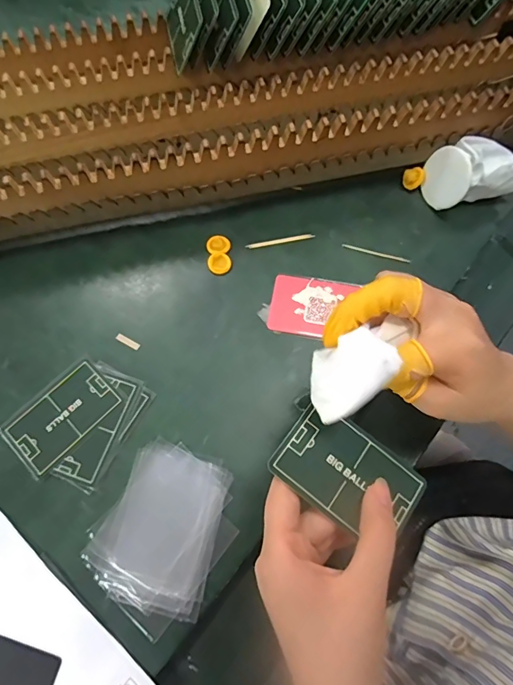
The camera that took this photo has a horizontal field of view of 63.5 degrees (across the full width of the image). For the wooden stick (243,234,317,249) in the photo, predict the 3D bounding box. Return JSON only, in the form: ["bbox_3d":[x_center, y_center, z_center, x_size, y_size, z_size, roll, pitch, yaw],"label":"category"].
[{"bbox_3d":[0.023,-0.094,0.383,0.064,0.004,0.005,-10,70,-4],"label":"wooden stick"}]

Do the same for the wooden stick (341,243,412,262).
[{"bbox_3d":[0.110,-0.082,0.381,0.063,0.004,0.004,16,71,6],"label":"wooden stick"}]

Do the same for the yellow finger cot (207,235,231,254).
[{"bbox_3d":[-0.035,-0.091,0.380,0.021,0.004,0.019,3,70,1],"label":"yellow finger cot"}]

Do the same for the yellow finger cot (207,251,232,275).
[{"bbox_3d":[-0.034,-0.072,0.375,0.020,0.004,0.021,-11,70,-4],"label":"yellow finger cot"}]

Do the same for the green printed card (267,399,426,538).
[{"bbox_3d":[0.054,0.077,0.243,0.083,0.004,0.052,38,72,2],"label":"green printed card"}]

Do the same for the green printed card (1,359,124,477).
[{"bbox_3d":[-0.153,0.056,0.327,0.052,0.004,0.082,42,75,14],"label":"green printed card"}]

